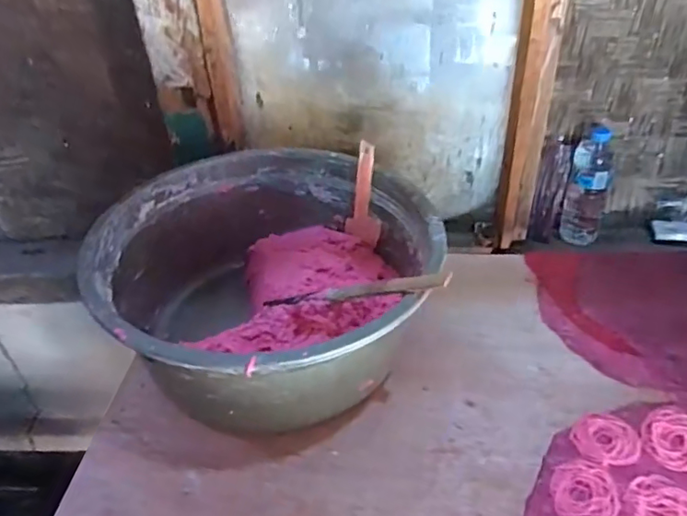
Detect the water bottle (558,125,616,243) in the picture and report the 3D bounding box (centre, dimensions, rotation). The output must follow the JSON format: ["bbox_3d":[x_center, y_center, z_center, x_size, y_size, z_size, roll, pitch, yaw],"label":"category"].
[{"bbox_3d":[0.440,-0.118,1.013,0.076,0.214,0.062,9,40,18],"label":"water bottle"}]

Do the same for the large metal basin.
[{"bbox_3d":[-0.083,0.038,0.731,0.391,0.199,0.409,-27,42,-26],"label":"large metal basin"}]

